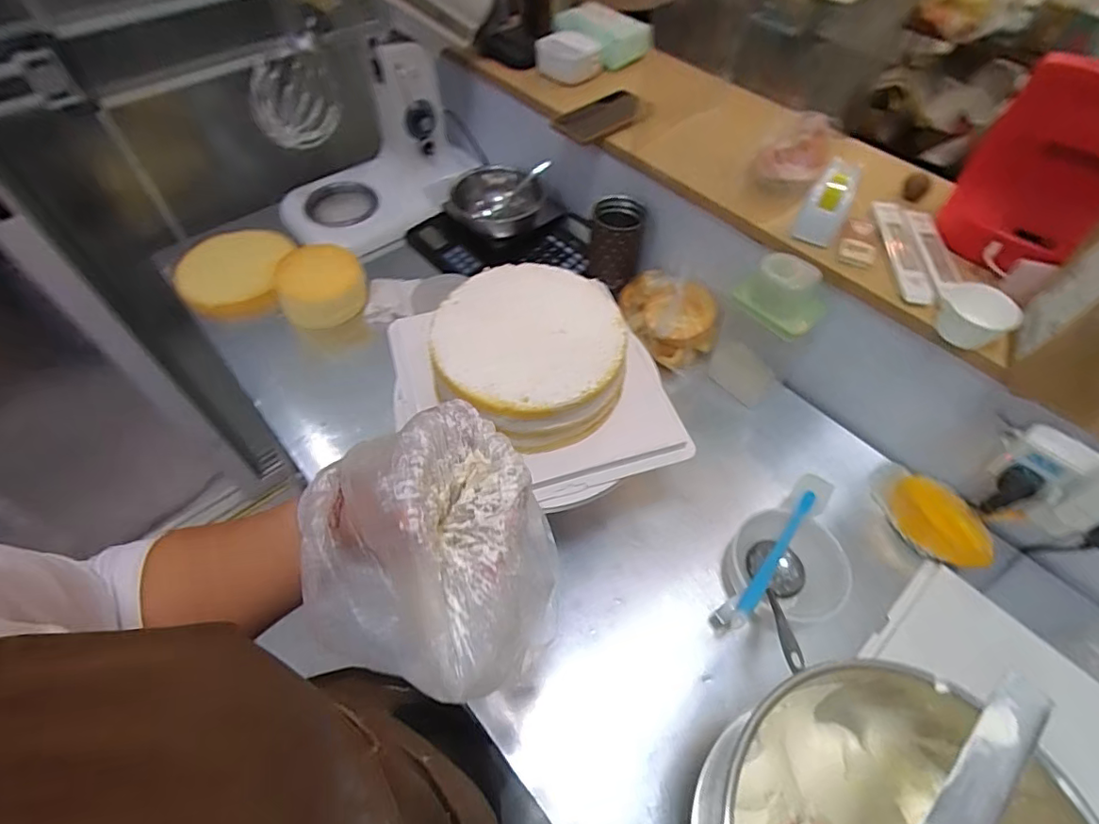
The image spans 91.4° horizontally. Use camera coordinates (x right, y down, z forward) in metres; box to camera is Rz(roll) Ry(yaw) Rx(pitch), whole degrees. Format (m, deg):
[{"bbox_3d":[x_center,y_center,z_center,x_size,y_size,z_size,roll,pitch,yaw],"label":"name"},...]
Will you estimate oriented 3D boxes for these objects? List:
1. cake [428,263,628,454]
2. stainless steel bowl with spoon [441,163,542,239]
[{"bbox_3d":[-0.023,-0.061,0.543,0.192,0.078,0.188,-14,56,-11],"label":"cake"},{"bbox_3d":[-0.087,-0.349,0.904,0.140,0.059,0.143,1,54,-1],"label":"stainless steel bowl with spoon"}]

